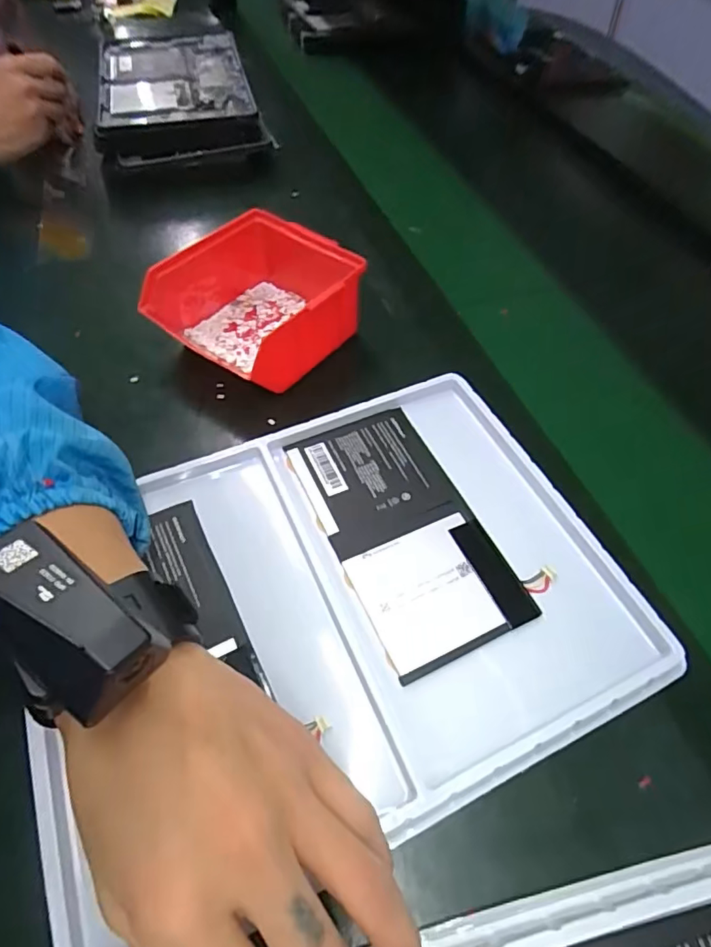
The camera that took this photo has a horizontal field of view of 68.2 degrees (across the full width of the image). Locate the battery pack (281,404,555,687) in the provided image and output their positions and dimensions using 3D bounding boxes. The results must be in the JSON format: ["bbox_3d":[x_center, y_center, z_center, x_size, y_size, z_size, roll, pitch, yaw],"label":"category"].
[{"bbox_3d":[0.031,0.030,0.332,0.098,0.007,0.169,-22,57,-16],"label":"battery pack"}]

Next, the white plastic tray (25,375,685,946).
[{"bbox_3d":[-0.016,0.070,0.304,0.317,0.022,0.239,-20,55,-15],"label":"white plastic tray"}]

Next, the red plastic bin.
[{"bbox_3d":[-0.078,-0.137,0.417,0.142,0.067,0.129,25,57,17],"label":"red plastic bin"}]

